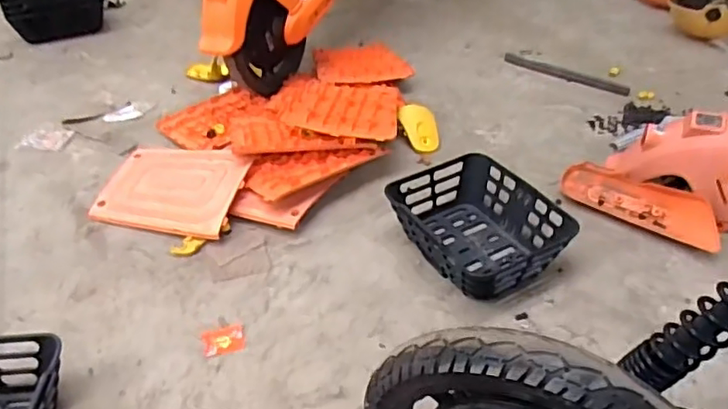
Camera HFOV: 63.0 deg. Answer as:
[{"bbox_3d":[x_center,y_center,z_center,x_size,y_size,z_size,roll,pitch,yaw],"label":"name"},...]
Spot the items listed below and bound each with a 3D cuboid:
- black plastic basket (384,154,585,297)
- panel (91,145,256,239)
[{"bbox_3d":[0.223,0.039,1.219,0.272,0.103,0.331,-21,44,-22],"label":"black plastic basket"},{"bbox_3d":[-0.434,-0.038,1.348,0.318,0.023,0.230,7,54,15],"label":"panel"}]

